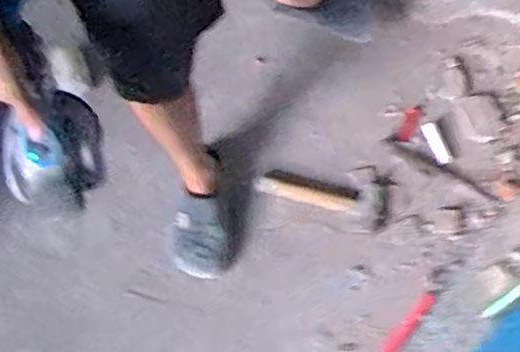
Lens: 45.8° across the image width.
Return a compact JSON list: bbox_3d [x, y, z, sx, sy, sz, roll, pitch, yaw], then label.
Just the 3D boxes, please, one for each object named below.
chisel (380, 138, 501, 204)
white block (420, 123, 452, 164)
[{"bbox_3d":[0.326,-0.009,1.124,0.220,0.018,0.033,32,70,14],"label":"chisel"},{"bbox_3d":[0.327,-0.061,1.147,0.028,0.011,0.087,-17,66,-7],"label":"white block"}]

